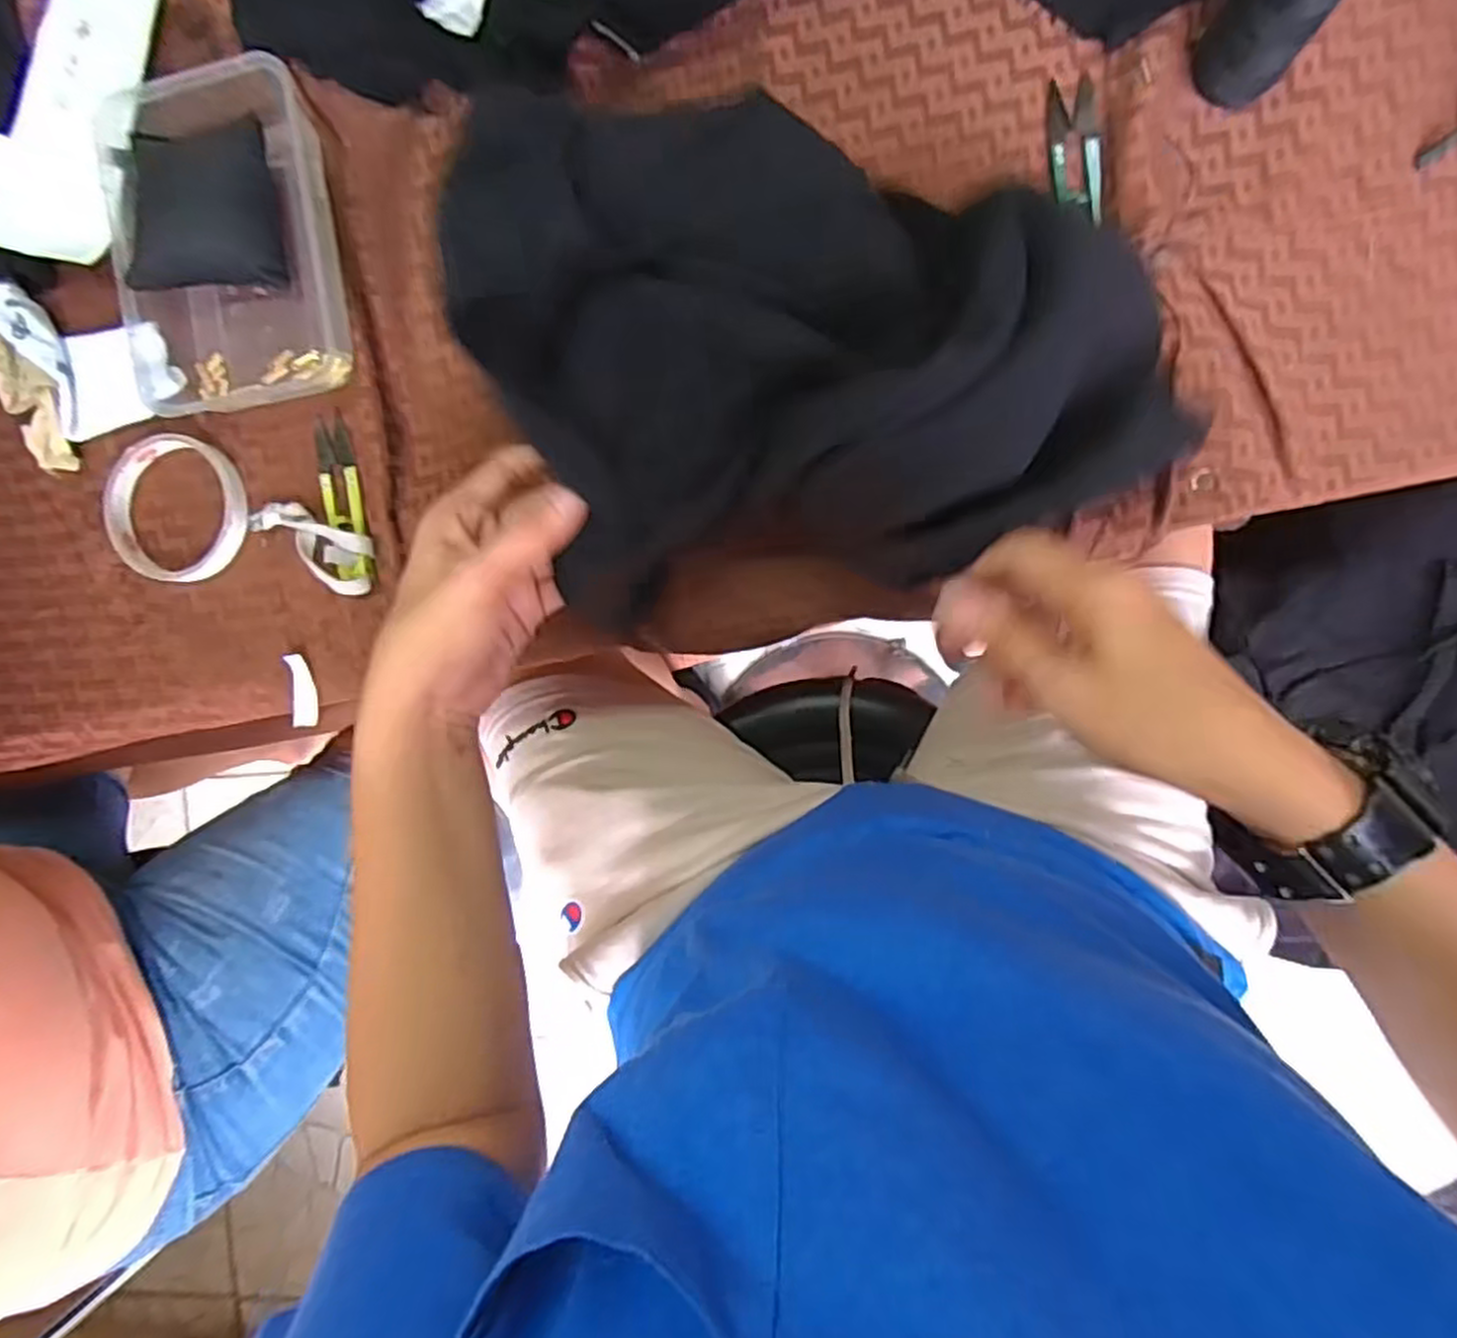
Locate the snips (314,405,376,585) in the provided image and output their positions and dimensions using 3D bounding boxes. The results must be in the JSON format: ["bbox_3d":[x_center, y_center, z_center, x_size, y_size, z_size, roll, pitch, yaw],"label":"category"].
[{"bbox_3d":[-0.224,-0.098,0.436,0.024,0.013,0.097,-13,90,8],"label":"snips"}]

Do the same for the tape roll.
[{"bbox_3d":[-0.328,-0.095,0.449,0.087,0.009,0.084,0,92,8],"label":"tape roll"}]

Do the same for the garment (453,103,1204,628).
[{"bbox_3d":[0.040,-0.141,0.319,0.279,0.059,0.206,-9,94,6],"label":"garment"}]

